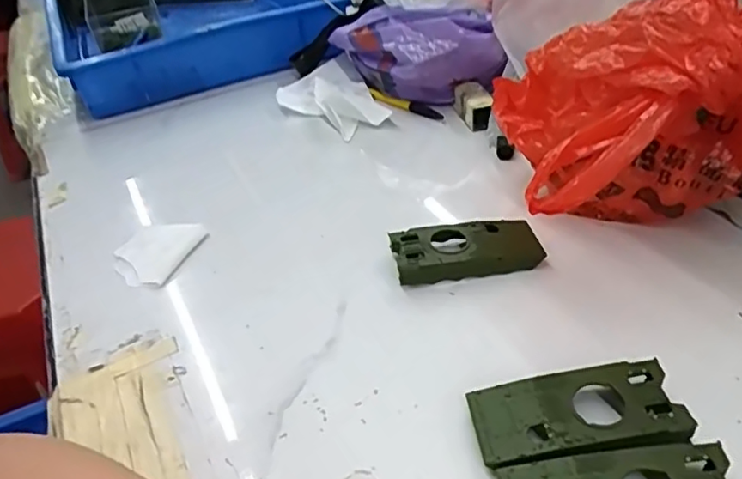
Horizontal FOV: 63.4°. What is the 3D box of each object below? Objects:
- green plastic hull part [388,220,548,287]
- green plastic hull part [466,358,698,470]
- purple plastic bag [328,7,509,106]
[{"bbox_3d":[0.069,0.008,0.434,0.104,0.023,0.045,-8,36,-1],"label":"green plastic hull part"},{"bbox_3d":[0.107,0.094,0.316,0.103,0.020,0.049,-7,36,1],"label":"green plastic hull part"},{"bbox_3d":[0.050,-0.208,0.653,0.106,0.088,0.175,-28,41,-25],"label":"purple plastic bag"}]

